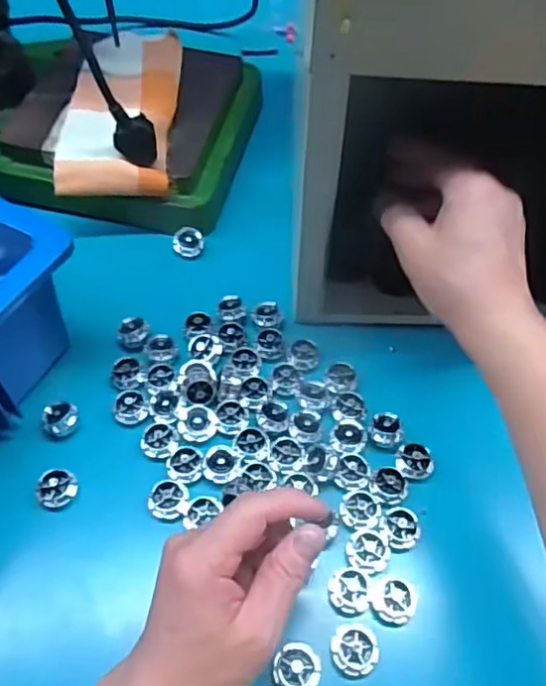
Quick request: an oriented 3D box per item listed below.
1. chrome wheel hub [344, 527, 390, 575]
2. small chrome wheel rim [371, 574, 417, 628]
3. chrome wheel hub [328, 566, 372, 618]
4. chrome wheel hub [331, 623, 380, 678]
[{"bbox_3d":[0.059,0.129,0.371,0.028,0.005,0.026,1,57,-1],"label":"chrome wheel hub"},{"bbox_3d":[0.071,0.152,0.354,0.025,0.009,0.025,1,57,-1],"label":"small chrome wheel rim"},{"bbox_3d":[0.046,0.147,0.356,0.025,0.006,0.026,6,57,2],"label":"chrome wheel hub"},{"bbox_3d":[0.046,0.175,0.342,0.026,0.012,0.026,1,57,-1],"label":"chrome wheel hub"}]

